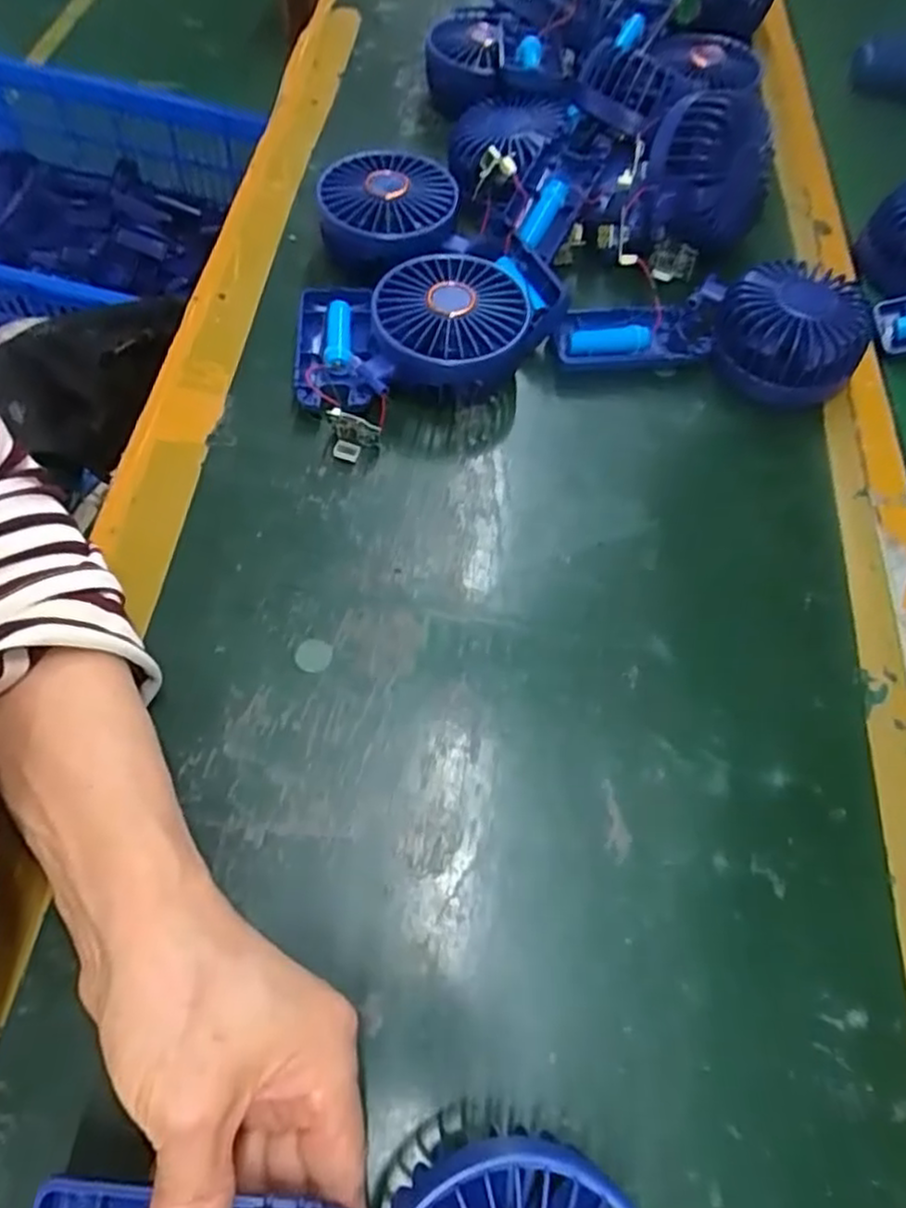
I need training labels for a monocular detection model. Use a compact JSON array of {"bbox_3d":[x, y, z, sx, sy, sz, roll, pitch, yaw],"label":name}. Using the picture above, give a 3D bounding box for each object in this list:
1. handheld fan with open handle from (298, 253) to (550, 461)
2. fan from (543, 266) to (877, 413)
[{"bbox_3d":[-0.024,-0.160,0.396,0.154,0.044,0.121,-30,67,-18],"label":"handheld fan with open handle"},{"bbox_3d":[0.152,-0.165,0.409,0.174,0.044,0.078,12,62,3],"label":"fan"}]

